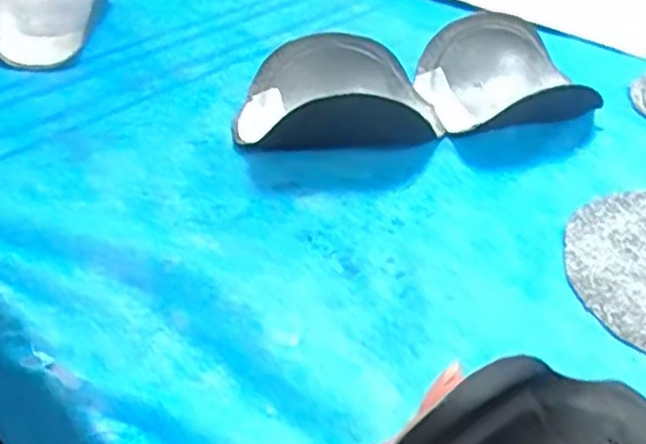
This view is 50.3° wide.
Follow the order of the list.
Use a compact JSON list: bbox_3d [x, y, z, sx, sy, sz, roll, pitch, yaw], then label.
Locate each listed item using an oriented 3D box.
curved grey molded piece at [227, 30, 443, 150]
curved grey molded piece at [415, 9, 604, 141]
[{"bbox_3d":[0.011,-0.086,0.471,0.144,0.044,0.097,-4,42,-9],"label":"curved grey molded piece"},{"bbox_3d":[0.135,-0.106,0.505,0.127,0.043,0.108,-13,44,-18],"label":"curved grey molded piece"}]

